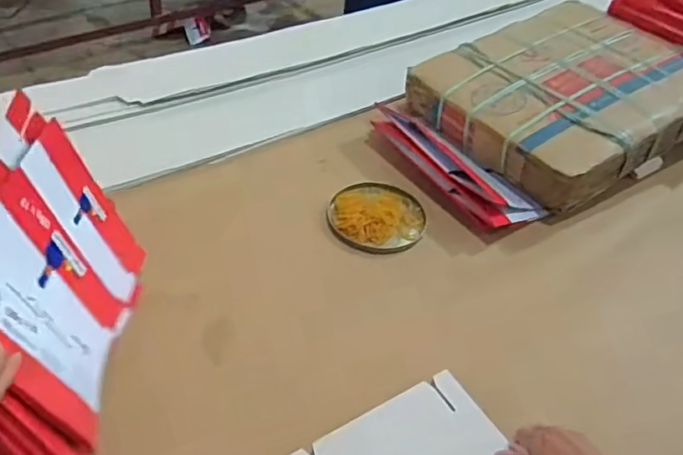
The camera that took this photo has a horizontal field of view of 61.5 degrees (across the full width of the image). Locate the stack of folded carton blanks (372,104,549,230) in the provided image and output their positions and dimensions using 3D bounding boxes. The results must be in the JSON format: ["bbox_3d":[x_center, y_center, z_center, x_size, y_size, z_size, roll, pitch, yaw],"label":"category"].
[{"bbox_3d":[0.210,-0.127,1.076,0.142,0.070,0.355,-23,50,-27],"label":"stack of folded carton blanks"}]

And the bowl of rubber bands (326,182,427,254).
[{"bbox_3d":[0.060,-0.025,0.987,0.162,0.021,0.163,3,44,-3],"label":"bowl of rubber bands"}]

